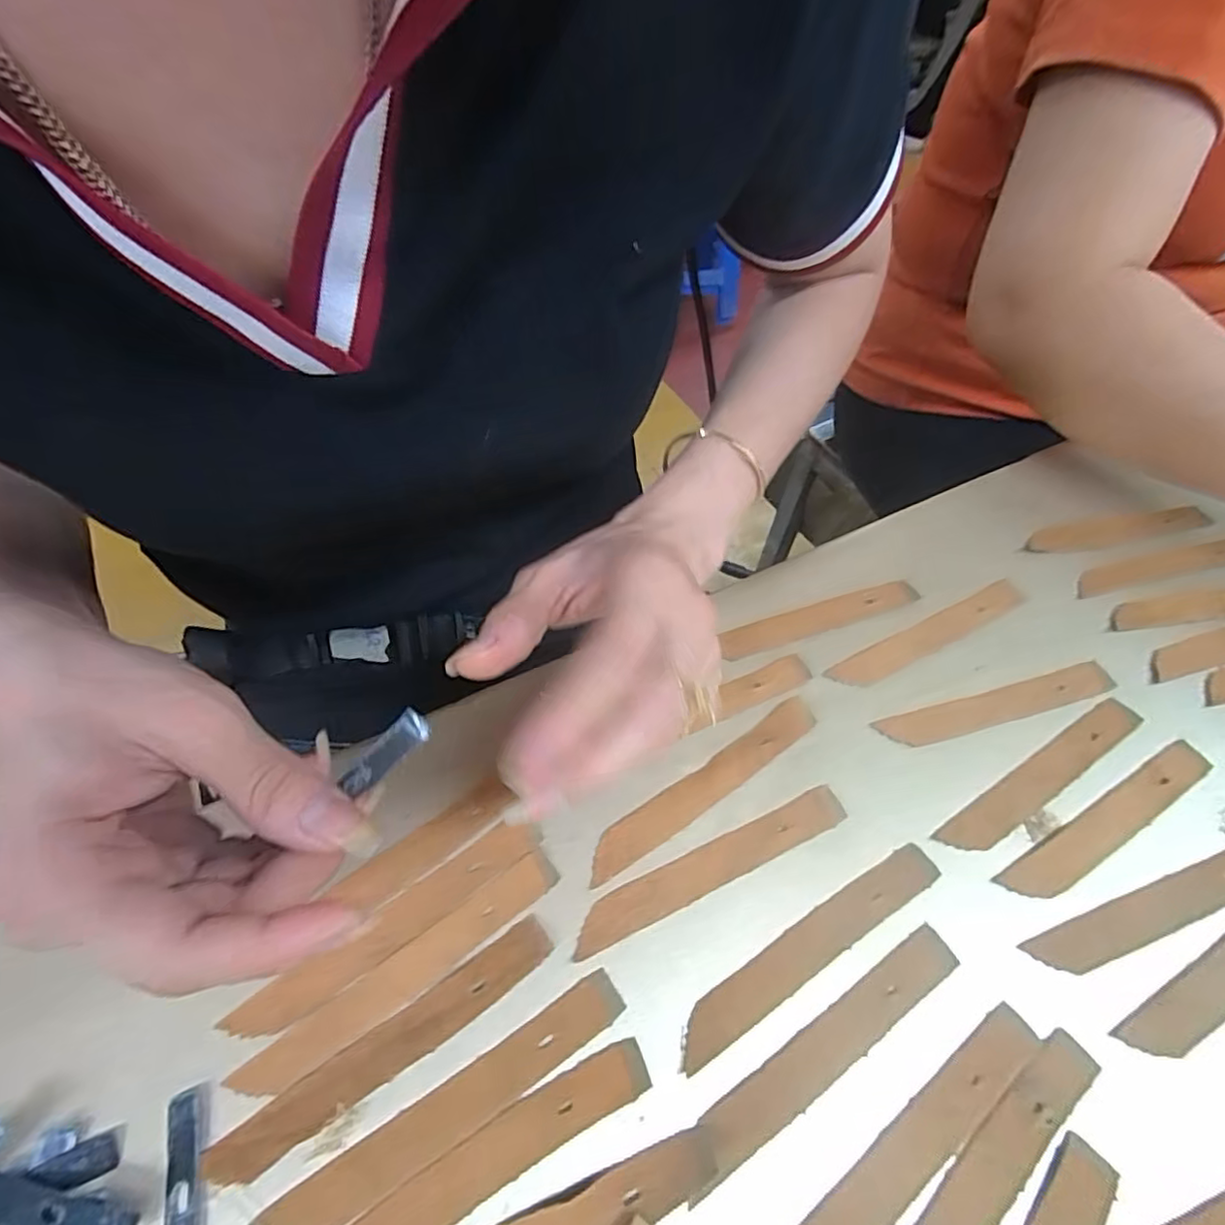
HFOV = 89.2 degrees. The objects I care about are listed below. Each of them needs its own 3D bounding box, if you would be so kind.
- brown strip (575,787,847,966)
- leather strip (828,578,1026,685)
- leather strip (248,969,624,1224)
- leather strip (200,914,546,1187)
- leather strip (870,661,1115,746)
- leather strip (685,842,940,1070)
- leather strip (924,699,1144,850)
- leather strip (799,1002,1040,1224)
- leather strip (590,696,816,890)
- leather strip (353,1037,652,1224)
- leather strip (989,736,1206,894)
[{"bbox_3d":[0.041,0.105,0.257,0.124,0.004,0.016,-21,58,-16],"label":"brown strip"},{"bbox_3d":[0.168,0.011,0.325,0.127,0.004,0.016,-23,59,-17],"label":"leather strip"},{"bbox_3d":[-0.051,0.165,0.208,0.121,0.004,0.017,-27,60,-20],"label":"leather strip"},{"bbox_3d":[-0.076,0.150,0.216,0.119,0.004,0.018,-29,61,-21],"label":"leather strip"},{"bbox_3d":[0.189,0.046,0.303,0.123,0.006,0.017,-12,56,-11],"label":"leather strip"},{"bbox_3d":[0.077,0.129,0.239,0.124,0.004,0.016,-25,59,-19],"label":"leather strip"},{"bbox_3d":[0.197,0.075,0.283,0.125,0.004,0.018,-26,58,-18],"label":"leather strip"},{"bbox_3d":[0.098,0.179,0.204,0.122,0.005,0.018,-29,61,-21],"label":"leather strip"},{"bbox_3d":[0.042,0.077,0.277,0.125,0.004,0.019,-29,61,-21],"label":"leather strip"},{"bbox_3d":[-0.045,0.178,0.197,0.122,0.004,0.018,-24,59,-18],"label":"leather strip"},{"bbox_3d":[0.217,0.091,0.272,0.123,0.004,0.018,-25,61,-16],"label":"leather strip"}]

